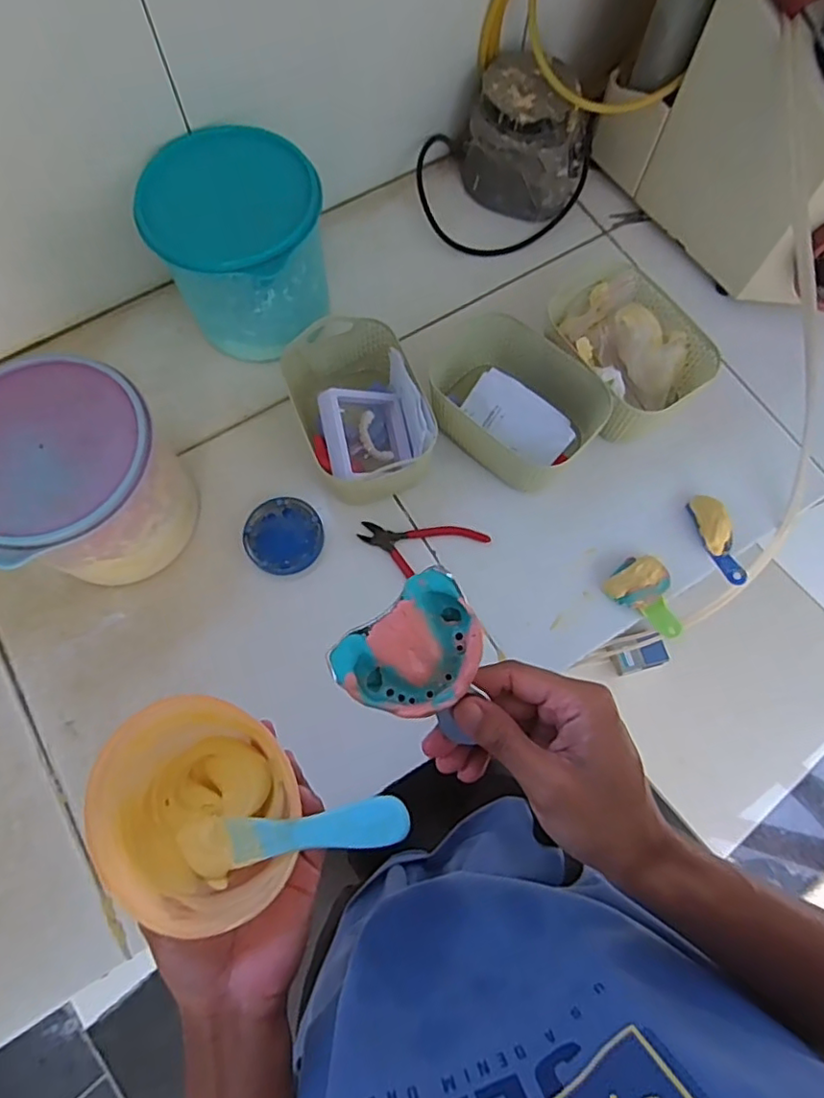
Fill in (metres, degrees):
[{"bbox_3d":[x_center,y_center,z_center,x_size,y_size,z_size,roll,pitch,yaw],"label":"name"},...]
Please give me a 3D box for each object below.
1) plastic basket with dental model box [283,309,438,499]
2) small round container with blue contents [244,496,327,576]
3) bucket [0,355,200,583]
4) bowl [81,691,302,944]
[{"bbox_3d":[-0.053,-0.136,0.601,0.116,0.088,0.187,-20,73,-6],"label":"plastic basket with dental model box"},{"bbox_3d":[-0.129,-0.013,0.603,0.076,0.014,0.074,0,72,0],"label":"small round container with blue contents"},{"bbox_3d":[-0.288,-0.055,0.537,0.149,0.157,0.158,0,72,0],"label":"bucket"},{"bbox_3d":[-0.127,0.156,0.365,0.101,0.069,0.127,-39,76,-12],"label":"bowl"}]

